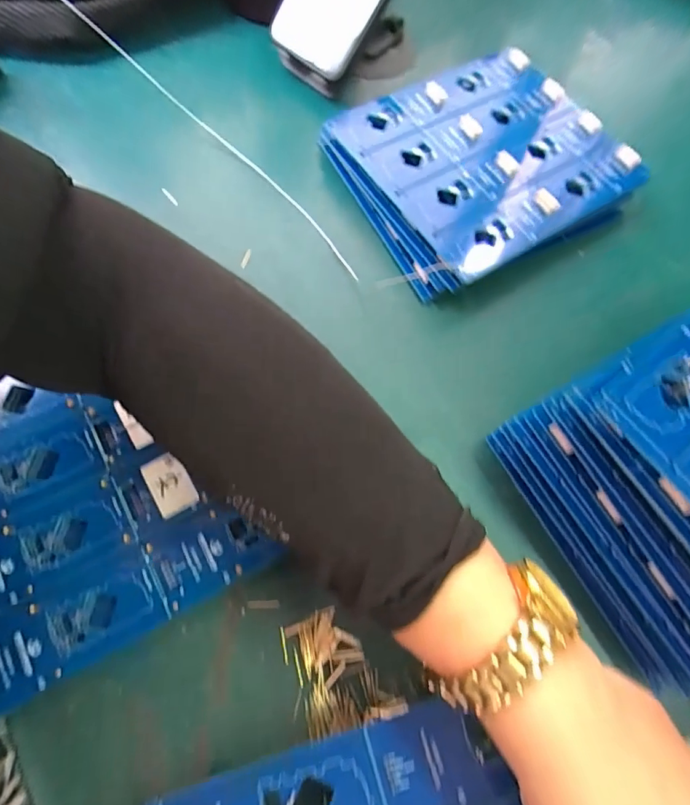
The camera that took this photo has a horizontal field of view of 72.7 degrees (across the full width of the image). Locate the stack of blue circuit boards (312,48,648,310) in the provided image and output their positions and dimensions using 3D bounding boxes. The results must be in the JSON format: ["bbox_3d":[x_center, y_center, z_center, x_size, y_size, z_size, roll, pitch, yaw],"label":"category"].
[{"bbox_3d":[0.102,-0.173,0.342,0.186,0.033,0.161,-24,73,-15],"label":"stack of blue circuit boards"}]

